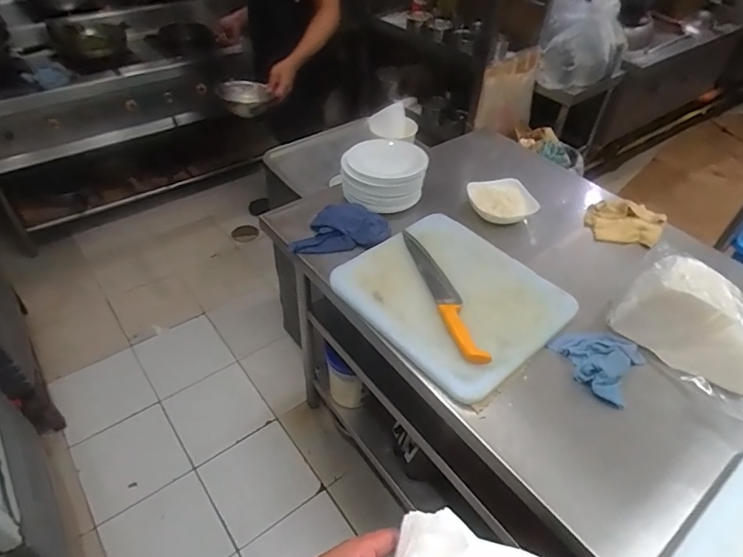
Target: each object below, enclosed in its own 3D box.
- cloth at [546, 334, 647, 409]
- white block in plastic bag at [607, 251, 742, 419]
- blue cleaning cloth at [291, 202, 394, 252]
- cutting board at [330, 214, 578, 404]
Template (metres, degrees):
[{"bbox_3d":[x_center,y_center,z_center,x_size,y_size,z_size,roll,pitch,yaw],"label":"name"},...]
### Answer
[{"bbox_3d":[0.398,0.137,0.879,0.142,0.030,0.131,32,50,26],"label":"cloth"},{"bbox_3d":[0.635,0.116,0.835,0.407,0.135,0.226,21,47,18],"label":"white block in plastic bag"},{"bbox_3d":[-0.072,-0.122,1.121,0.217,0.054,0.167,-2,44,-6],"label":"blue cleaning cloth"},{"bbox_3d":[0.156,0.029,0.972,0.342,0.035,0.387,-33,54,-26],"label":"cutting board"}]

